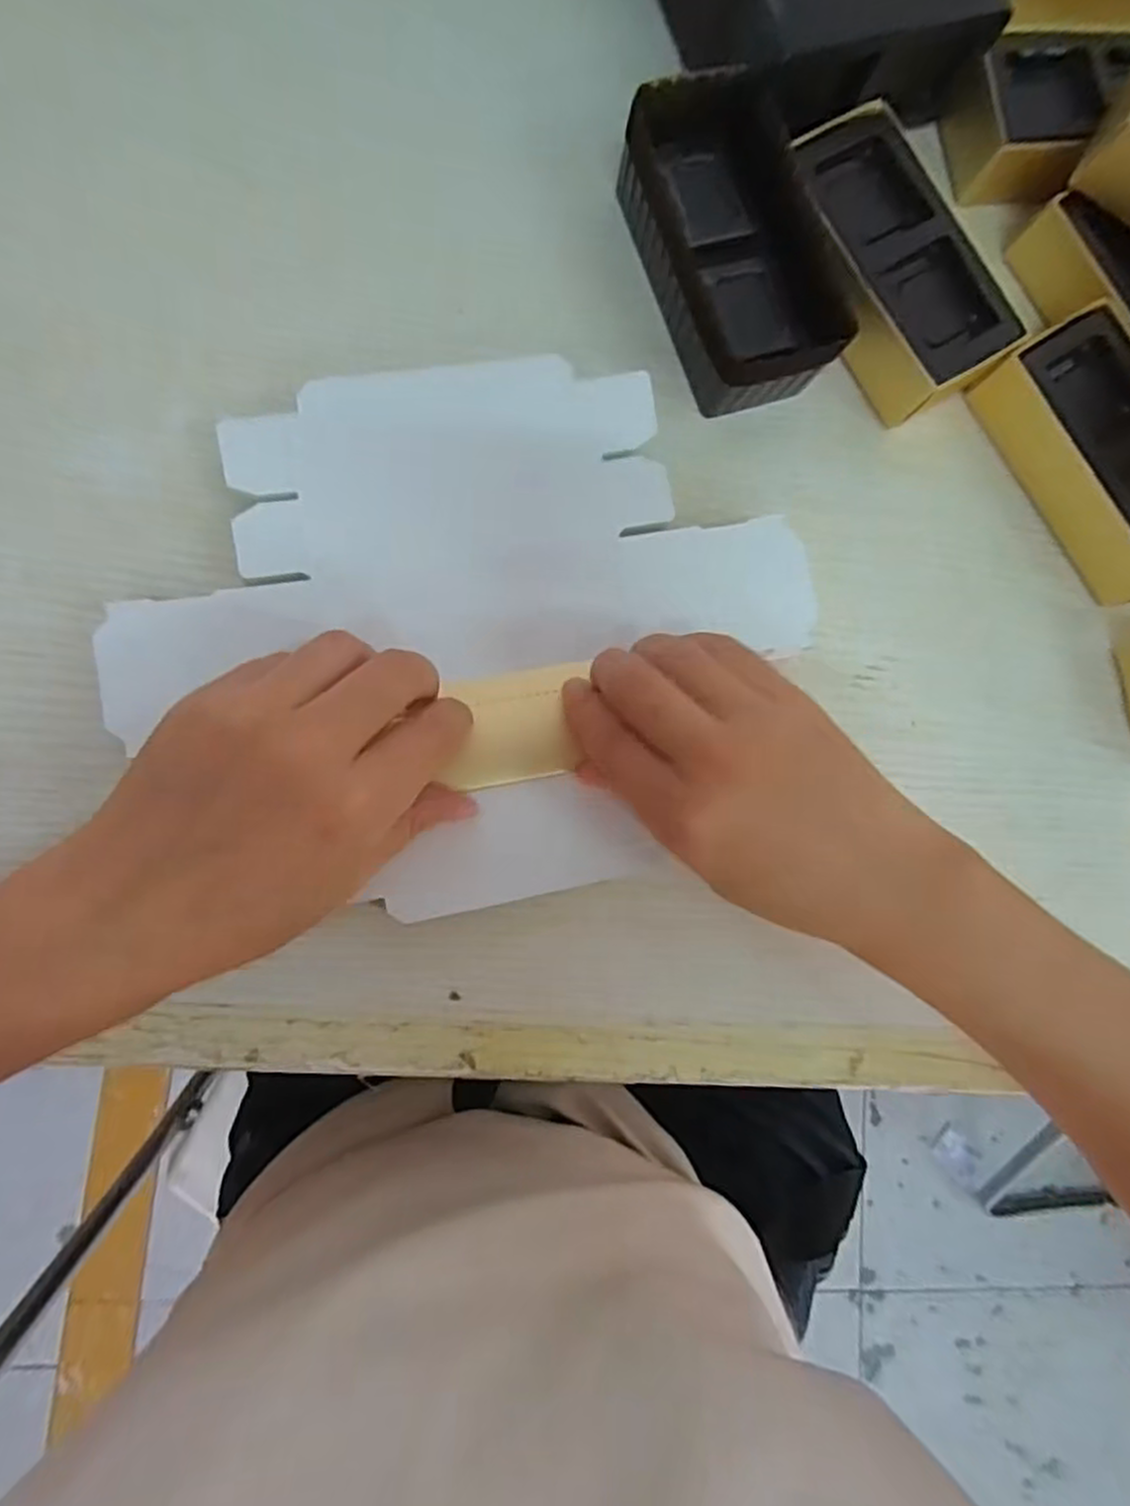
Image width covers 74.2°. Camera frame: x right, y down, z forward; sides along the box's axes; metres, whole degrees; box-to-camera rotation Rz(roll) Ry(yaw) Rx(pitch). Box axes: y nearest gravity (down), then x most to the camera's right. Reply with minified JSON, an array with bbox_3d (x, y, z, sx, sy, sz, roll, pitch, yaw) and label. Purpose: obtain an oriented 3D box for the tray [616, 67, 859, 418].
[{"bbox_3d":[0.064,-0.197,0.297,0.069,0.038,0.114,-16,86,-11],"label":"tray"}]

